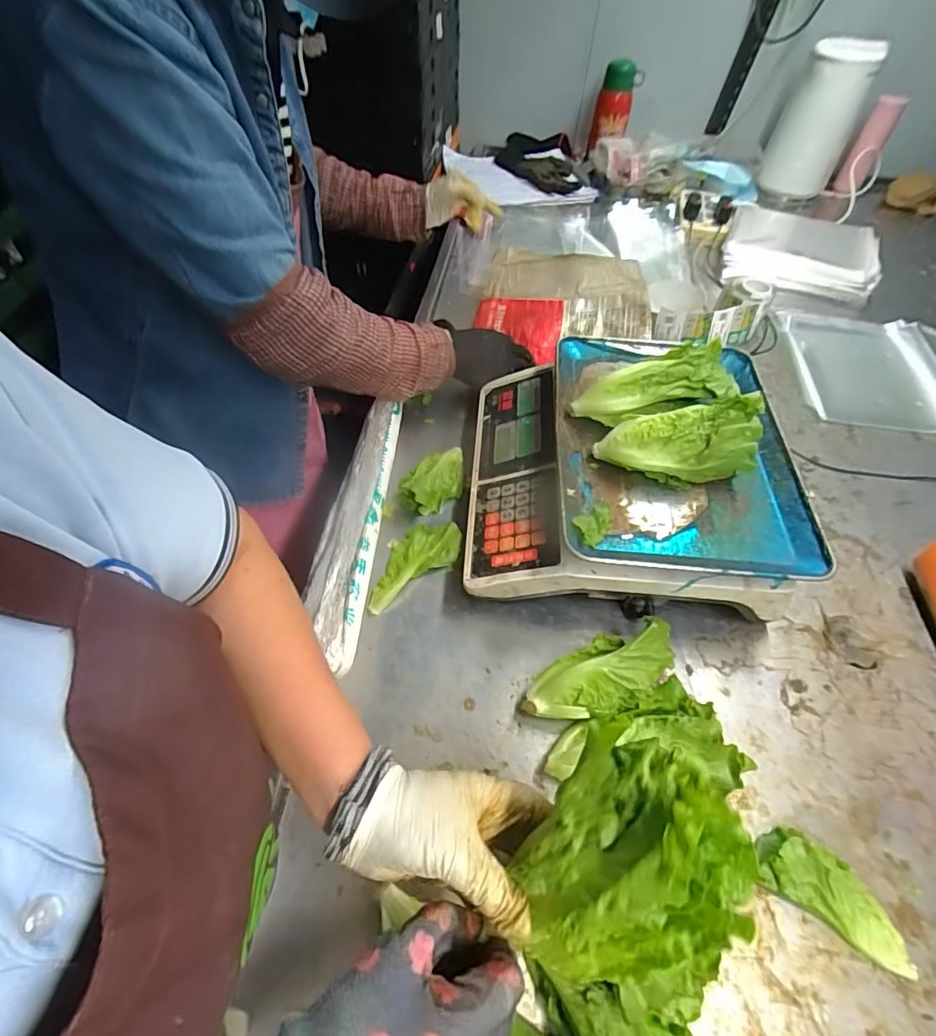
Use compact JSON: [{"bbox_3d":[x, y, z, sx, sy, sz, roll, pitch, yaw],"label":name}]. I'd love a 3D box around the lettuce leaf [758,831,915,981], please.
[{"bbox_3d":[0.279,0.286,0.381,0.108,0.026,0.046,29,59,17],"label":"lettuce leaf"}]

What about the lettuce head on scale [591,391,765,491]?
[{"bbox_3d":[0.208,-0.071,0.492,0.147,0.064,0.058,-2,54,-4],"label":"lettuce head on scale"}]

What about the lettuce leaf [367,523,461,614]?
[{"bbox_3d":[-0.065,0.043,0.544,0.120,0.022,0.060,-32,62,-22],"label":"lettuce leaf"}]

